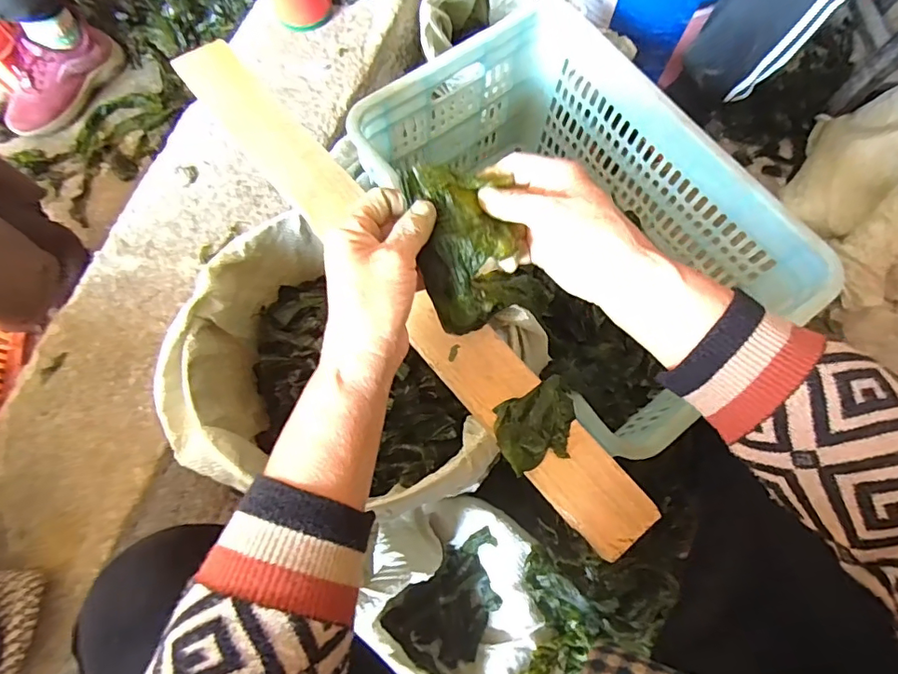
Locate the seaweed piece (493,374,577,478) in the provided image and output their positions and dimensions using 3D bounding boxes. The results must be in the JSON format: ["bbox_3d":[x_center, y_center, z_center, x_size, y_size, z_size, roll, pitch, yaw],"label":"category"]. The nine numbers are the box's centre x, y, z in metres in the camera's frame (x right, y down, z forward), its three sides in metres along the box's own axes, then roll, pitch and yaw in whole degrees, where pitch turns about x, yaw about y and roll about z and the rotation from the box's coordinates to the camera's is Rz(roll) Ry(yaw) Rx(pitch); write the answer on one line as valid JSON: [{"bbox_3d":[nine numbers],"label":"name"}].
[{"bbox_3d":[0.068,0.066,0.393,0.066,0.016,0.059,-18,73,-7],"label":"seaweed piece"}]

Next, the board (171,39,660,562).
[{"bbox_3d":[-0.053,-0.068,0.449,0.064,0.018,0.592,-38,77,-12],"label":"board"}]

